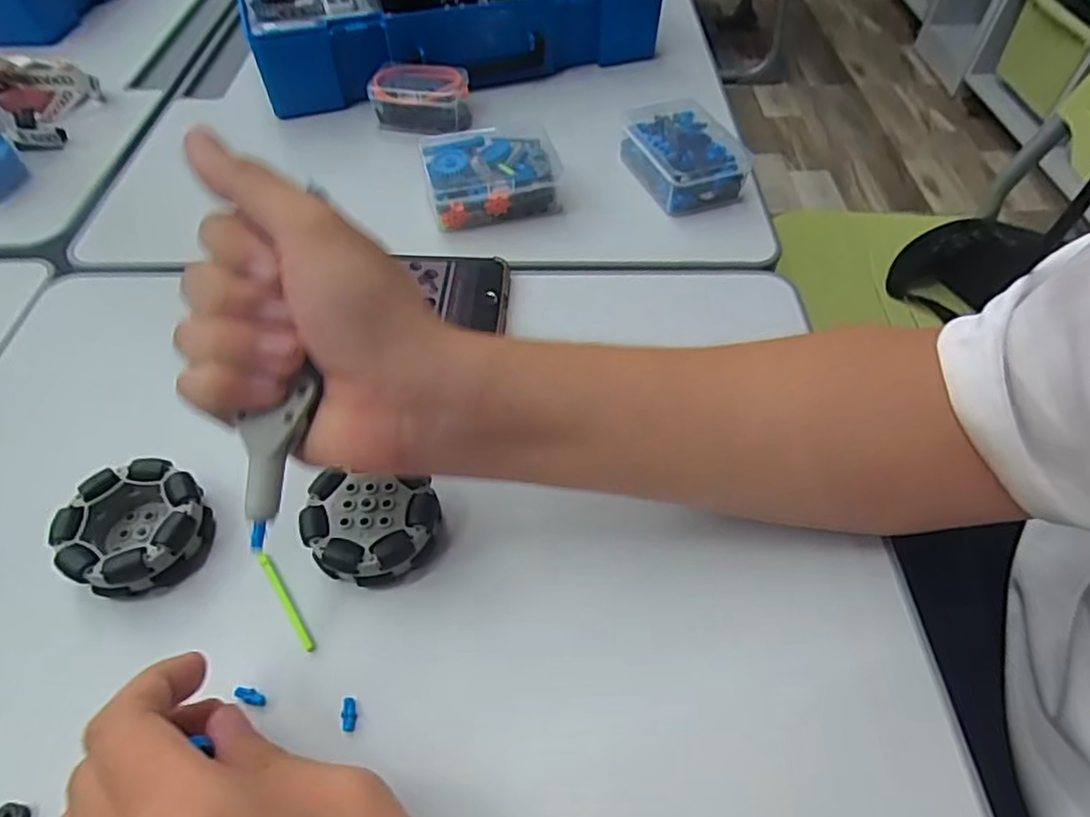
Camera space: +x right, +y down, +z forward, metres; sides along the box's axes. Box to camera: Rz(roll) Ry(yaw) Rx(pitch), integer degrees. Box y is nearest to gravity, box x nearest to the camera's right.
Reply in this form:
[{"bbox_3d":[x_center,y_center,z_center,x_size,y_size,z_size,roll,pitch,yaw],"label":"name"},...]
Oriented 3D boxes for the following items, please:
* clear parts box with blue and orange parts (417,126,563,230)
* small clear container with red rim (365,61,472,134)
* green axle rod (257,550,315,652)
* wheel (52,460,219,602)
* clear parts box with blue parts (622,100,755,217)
[{"bbox_3d":[-0.038,-0.167,0.468,0.096,0.043,0.063,-10,53,-6],"label":"clear parts box with blue and orange parts"},{"bbox_3d":[-0.102,-0.260,0.542,0.078,0.043,0.053,10,53,9],"label":"small clear container with red rim"},{"bbox_3d":[-0.117,0.085,0.289,0.004,0.004,0.055,-30,58,-22],"label":"green axle rod"},{"bbox_3d":[-0.190,0.054,0.299,0.059,0.024,0.059,-1,52,1],"label":"wheel"},{"bbox_3d":[0.102,-0.193,0.492,0.068,0.035,0.096,-21,55,-14],"label":"clear parts box with blue parts"}]

